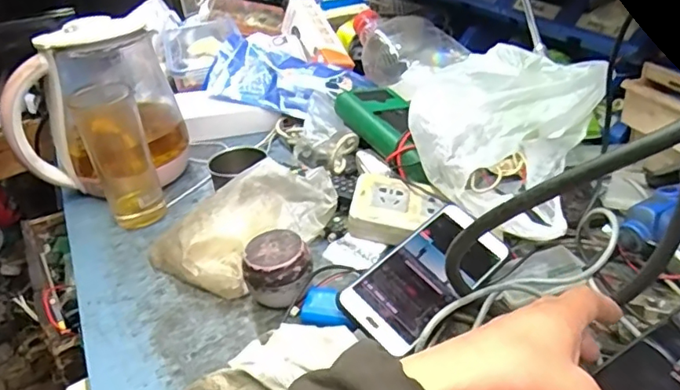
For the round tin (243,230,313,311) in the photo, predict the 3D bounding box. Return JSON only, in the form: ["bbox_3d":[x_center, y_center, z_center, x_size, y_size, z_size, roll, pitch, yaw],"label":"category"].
[{"bbox_3d":[-0.056,0.066,0.506,0.059,0.044,0.052,-8,32,-6],"label":"round tin"}]

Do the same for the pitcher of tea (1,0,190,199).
[{"bbox_3d":[-0.282,-0.105,0.671,0.123,0.187,0.210,25,42,38],"label":"pitcher of tea"}]

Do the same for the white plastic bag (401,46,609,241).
[{"bbox_3d":[0.161,-0.072,0.588,0.184,0.101,0.218,14,36,26],"label":"white plastic bag"}]

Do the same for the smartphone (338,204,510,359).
[{"bbox_3d":[0.075,0.068,0.487,0.148,0.015,0.074,-37,62,-27],"label":"smartphone"}]

